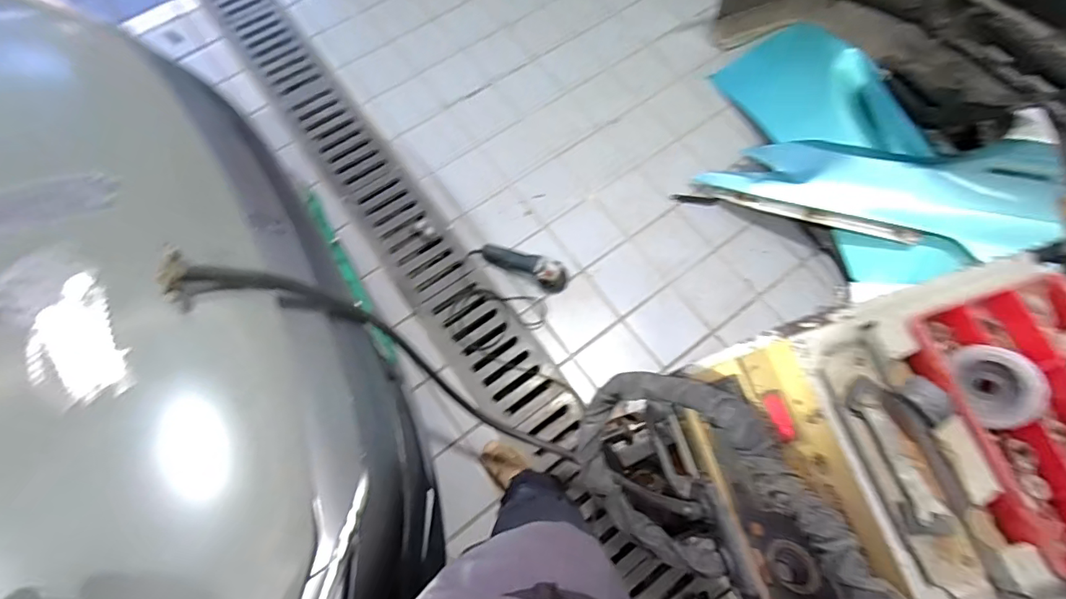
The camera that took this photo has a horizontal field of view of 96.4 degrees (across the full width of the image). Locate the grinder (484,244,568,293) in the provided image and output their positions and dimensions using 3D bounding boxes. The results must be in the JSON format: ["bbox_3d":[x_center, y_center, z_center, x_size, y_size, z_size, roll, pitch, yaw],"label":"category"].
[{"bbox_3d":[-0.035,-0.100,1.575,0.297,0.106,0.102,17,71,4],"label":"grinder"}]

